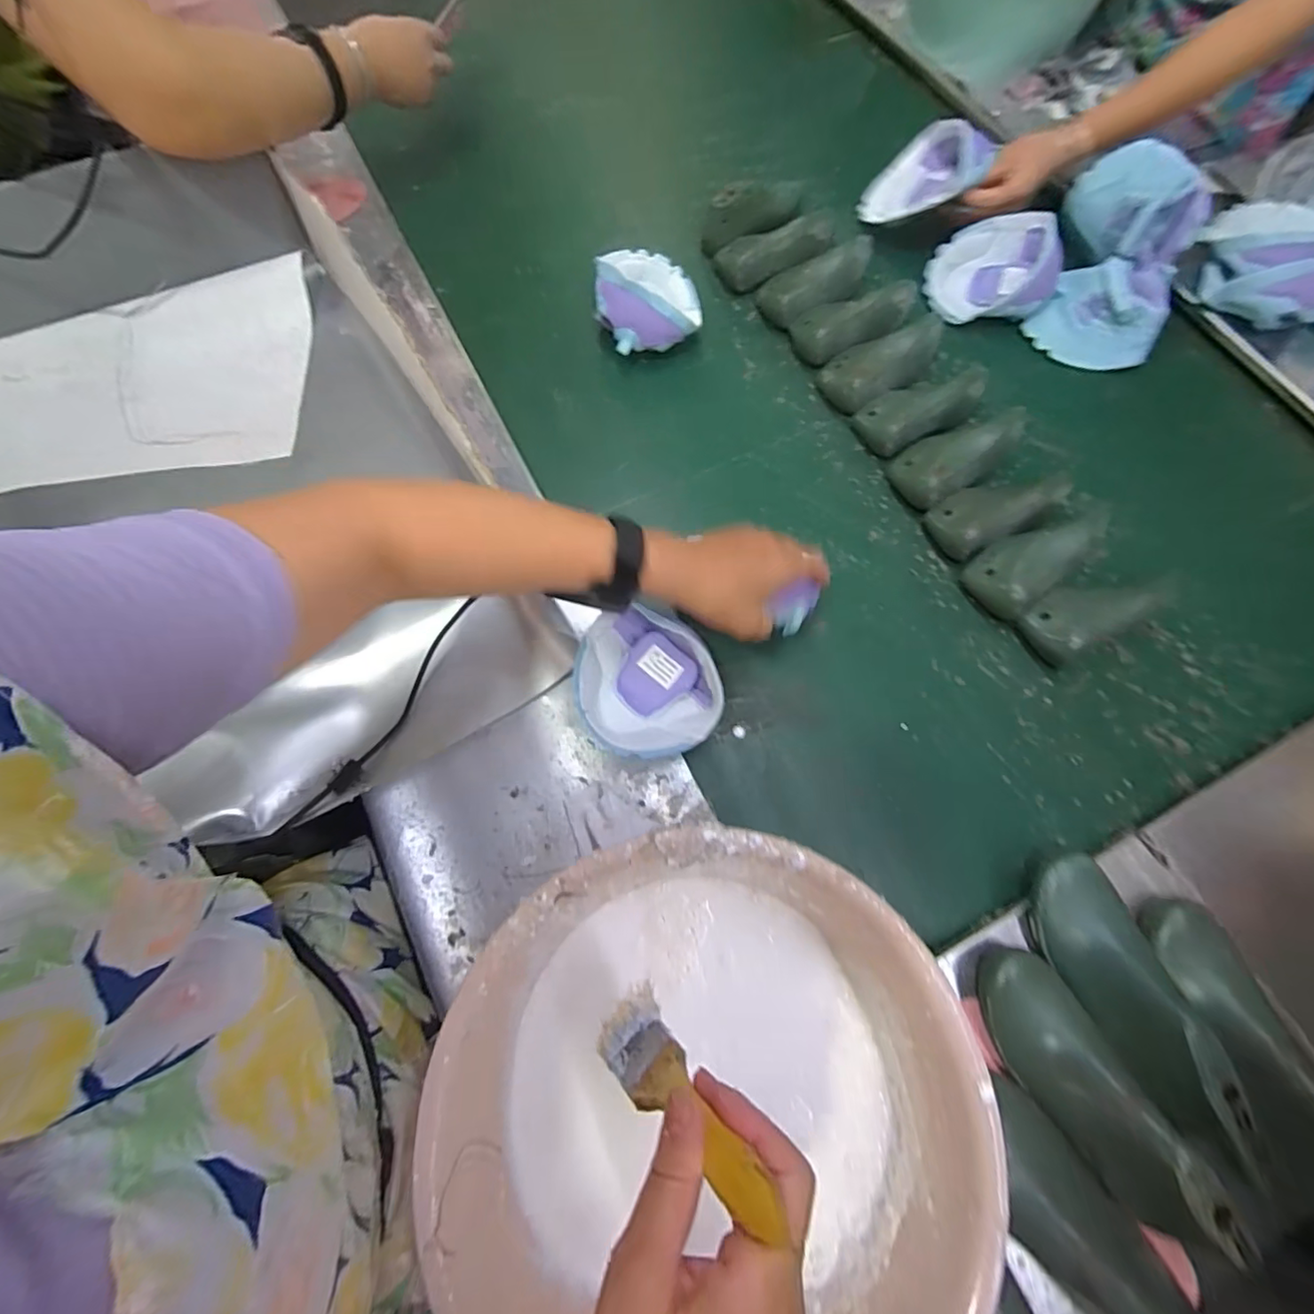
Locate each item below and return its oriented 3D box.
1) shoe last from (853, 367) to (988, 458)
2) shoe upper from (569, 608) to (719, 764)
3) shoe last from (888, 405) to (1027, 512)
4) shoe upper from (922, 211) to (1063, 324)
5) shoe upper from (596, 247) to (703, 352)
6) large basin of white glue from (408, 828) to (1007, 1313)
[{"bbox_3d":[0.286,-0.267,0.623,0.127,0.049,0.062,-20,71,9],"label":"shoe last"},{"bbox_3d":[-0.008,0.027,0.495,0.124,0.041,0.117,26,73,9],"label":"shoe upper"},{"bbox_3d":[0.317,-0.216,0.605,0.135,0.054,0.070,-31,73,-9],"label":"shoe last"},{"bbox_3d":[0.393,-0.454,0.677,0.132,0.062,0.101,2,71,2],"label":"shoe upper"},{"bbox_3d":[-0.010,-0.420,0.673,0.119,0.064,0.158,-3,71,0],"label":"shoe upper"},{"bbox_3d":[0.026,0.270,0.363,0.291,0.123,0.296,0,71,1],"label":"large basin of white glue"}]

